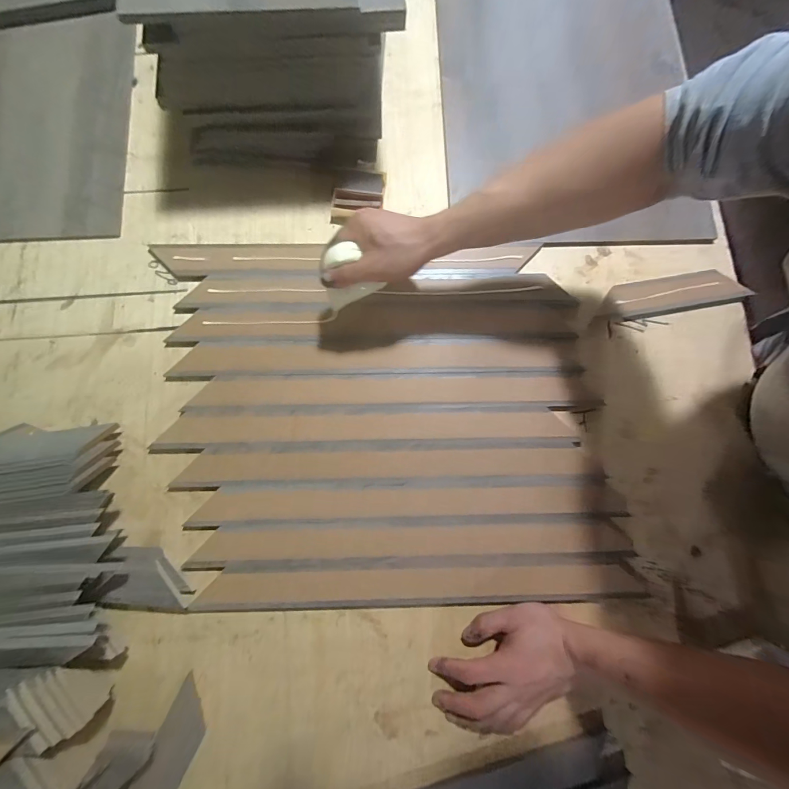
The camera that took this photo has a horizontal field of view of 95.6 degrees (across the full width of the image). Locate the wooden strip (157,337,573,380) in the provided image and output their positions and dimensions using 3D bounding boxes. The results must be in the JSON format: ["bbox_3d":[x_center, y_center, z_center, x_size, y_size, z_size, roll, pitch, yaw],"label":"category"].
[{"bbox_3d":[-0.019,-0.045,0.451,0.502,0.006,0.048,-1,80,-1],"label":"wooden strip"}]

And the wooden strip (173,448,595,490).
[{"bbox_3d":[-0.004,0.088,0.429,0.484,0.004,0.046,0,80,-1],"label":"wooden strip"}]

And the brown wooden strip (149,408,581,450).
[{"bbox_3d":[-0.030,0.044,0.436,0.488,0.004,0.045,-1,80,-1],"label":"brown wooden strip"}]

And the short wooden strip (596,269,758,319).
[{"bbox_3d":[0.365,-0.134,0.473,0.196,0.010,0.049,-9,80,-2],"label":"short wooden strip"}]

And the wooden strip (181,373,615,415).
[{"bbox_3d":[0.001,-0.001,0.445,0.485,0.004,0.045,-1,80,-1],"label":"wooden strip"}]

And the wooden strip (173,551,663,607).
[{"bbox_3d":[0.032,0.216,0.413,0.495,0.010,0.047,-1,80,-1],"label":"wooden strip"}]

